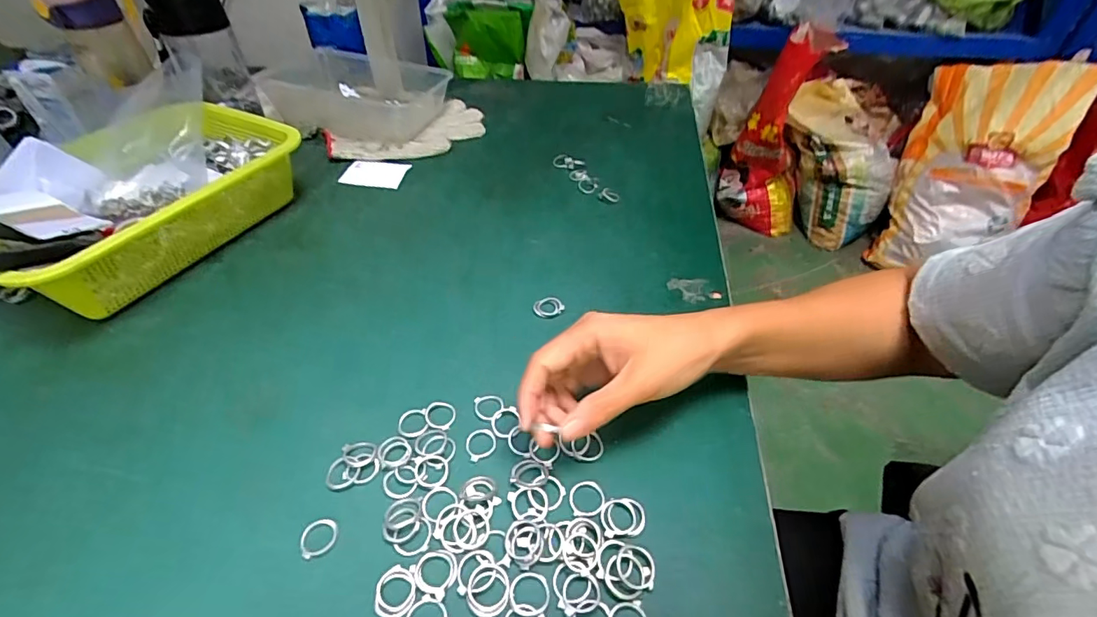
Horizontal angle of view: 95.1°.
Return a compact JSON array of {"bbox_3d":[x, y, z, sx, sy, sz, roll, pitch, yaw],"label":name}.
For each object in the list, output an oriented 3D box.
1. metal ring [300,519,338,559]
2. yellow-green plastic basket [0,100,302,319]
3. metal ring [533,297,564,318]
[{"bbox_3d":[-0.134,0.132,0.291,0.021,0.004,0.020,0,44,0],"label":"metal ring"},{"bbox_3d":[-0.392,-0.107,0.483,0.199,0.083,0.265,22,48,21],"label":"yellow-green plastic basket"},{"bbox_3d":[0.000,-0.001,0.426,0.025,0.005,0.023,0,44,0],"label":"metal ring"}]

